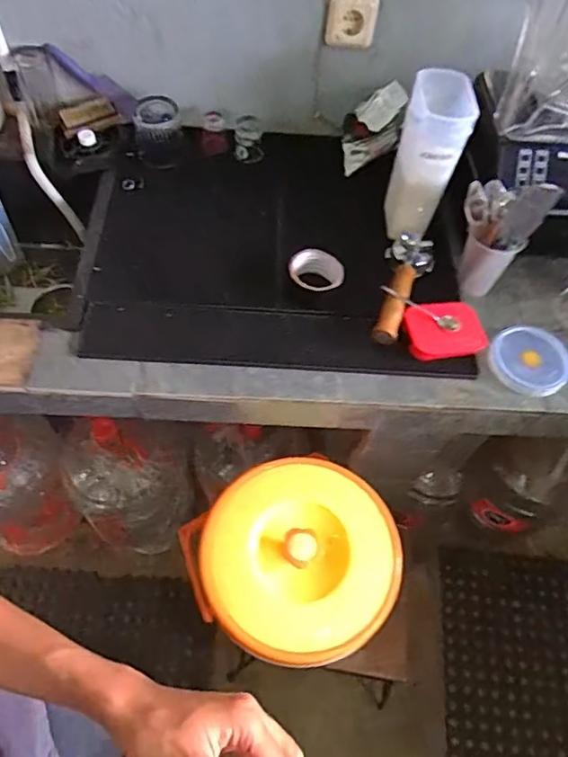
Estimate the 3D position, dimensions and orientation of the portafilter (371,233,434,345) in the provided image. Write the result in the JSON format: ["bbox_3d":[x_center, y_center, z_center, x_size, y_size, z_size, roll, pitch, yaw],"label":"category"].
[{"bbox_3d":[0.185,-0.146,0.870,0.073,0.077,0.209,19,59,7],"label":"portafilter"}]

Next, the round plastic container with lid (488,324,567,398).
[{"bbox_3d":[0.381,-0.030,0.851,0.120,0.014,0.115,2,58,-3],"label":"round plastic container with lid"}]

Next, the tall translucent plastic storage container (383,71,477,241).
[{"bbox_3d":[0.227,-0.352,0.889,0.091,0.220,0.107,15,58,4],"label":"tall translucent plastic storage container"}]

